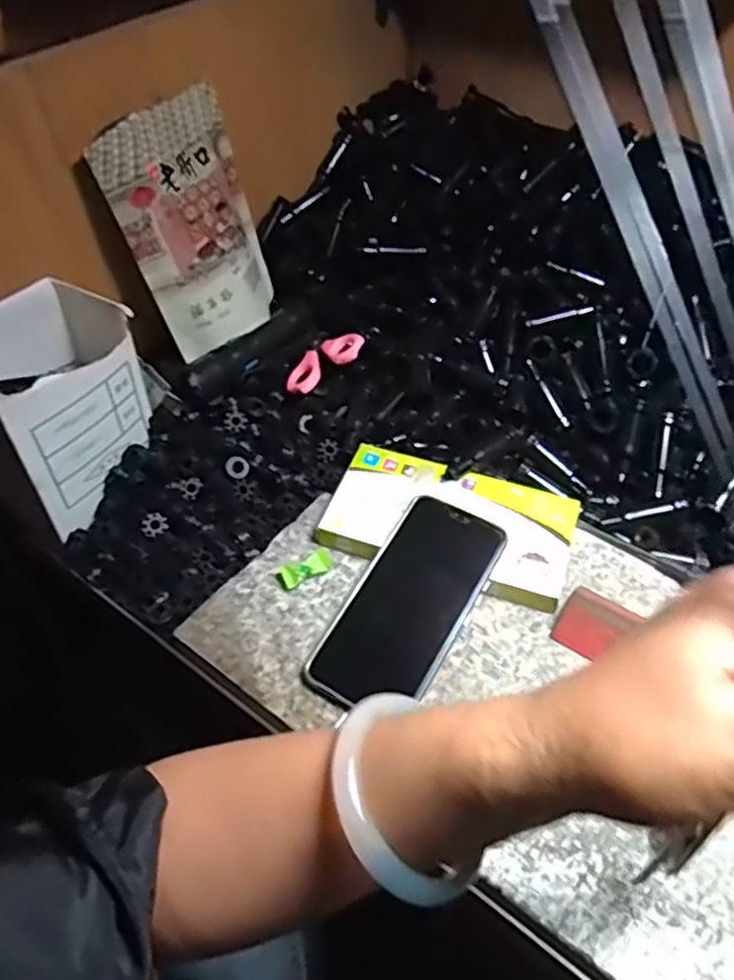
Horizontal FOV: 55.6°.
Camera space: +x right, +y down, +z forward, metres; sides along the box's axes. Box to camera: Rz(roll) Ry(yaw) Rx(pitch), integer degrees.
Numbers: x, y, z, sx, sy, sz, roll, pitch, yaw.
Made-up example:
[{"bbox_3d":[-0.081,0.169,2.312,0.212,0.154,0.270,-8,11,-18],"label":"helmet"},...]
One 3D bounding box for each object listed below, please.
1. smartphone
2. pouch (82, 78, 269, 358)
[{"bbox_3d":[0.029,0.073,0.459,0.077,0.007,0.155,24,64,25],"label":"smartphone"},{"bbox_3d":[-0.133,-0.214,0.565,0.031,0.176,0.133,10,46,34],"label":"pouch"}]

